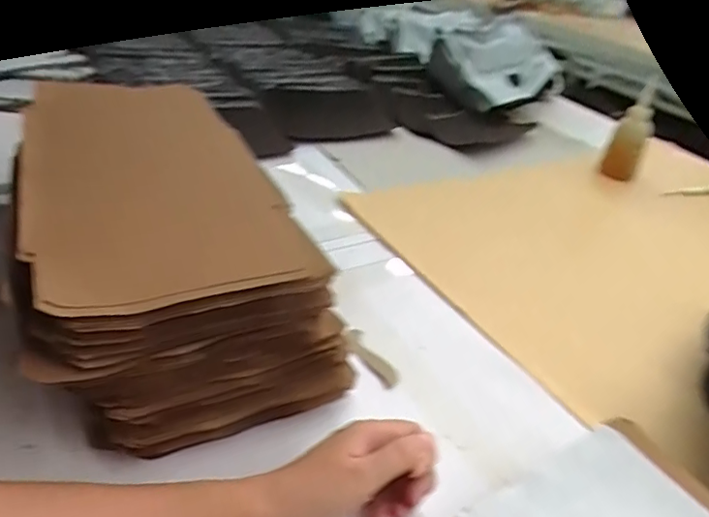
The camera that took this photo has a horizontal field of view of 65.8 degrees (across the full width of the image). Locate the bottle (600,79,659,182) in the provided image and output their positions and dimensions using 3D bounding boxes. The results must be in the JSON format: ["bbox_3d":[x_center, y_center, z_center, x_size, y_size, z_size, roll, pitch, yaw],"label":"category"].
[{"bbox_3d":[0.493,-0.218,0.976,0.062,0.156,0.054,23,35,22],"label":"bottle"}]

